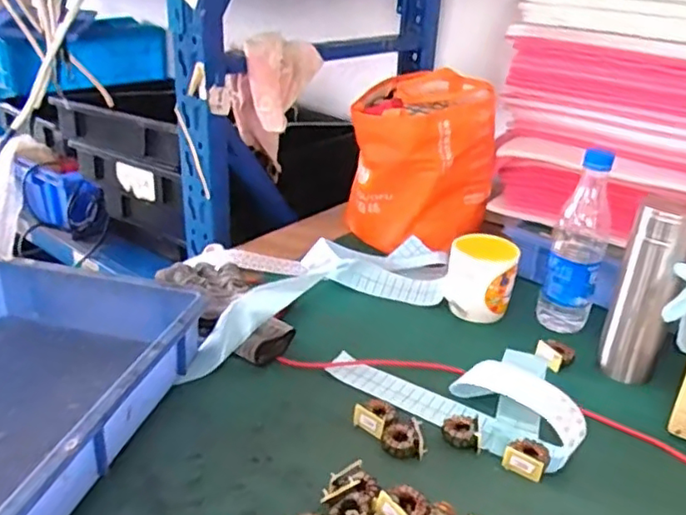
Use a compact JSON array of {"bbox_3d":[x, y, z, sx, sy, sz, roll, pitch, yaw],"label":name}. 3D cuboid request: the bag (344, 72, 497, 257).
[{"bbox_3d":[0.128,-0.153,0.986,0.210,0.216,0.217,8,31,10],"label":"bag"}]

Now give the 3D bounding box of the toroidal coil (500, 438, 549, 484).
[{"bbox_3d":[0.172,0.187,0.581,0.037,0.015,0.039,20,35,28],"label":"toroidal coil"}]

